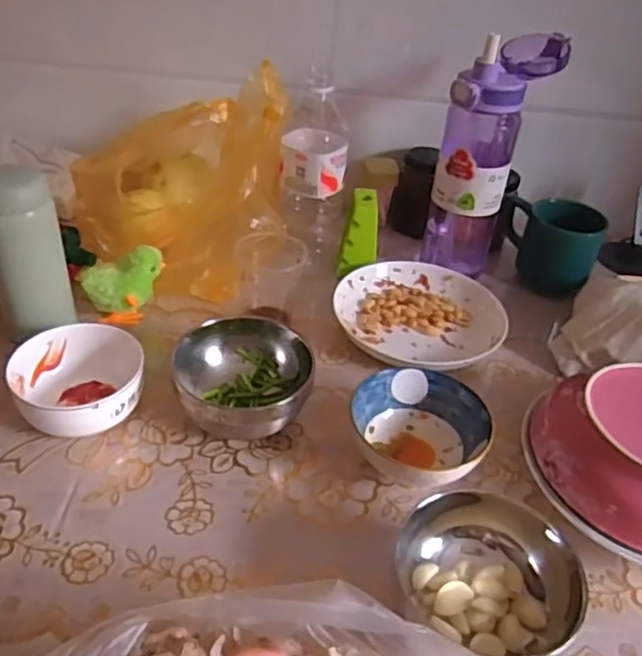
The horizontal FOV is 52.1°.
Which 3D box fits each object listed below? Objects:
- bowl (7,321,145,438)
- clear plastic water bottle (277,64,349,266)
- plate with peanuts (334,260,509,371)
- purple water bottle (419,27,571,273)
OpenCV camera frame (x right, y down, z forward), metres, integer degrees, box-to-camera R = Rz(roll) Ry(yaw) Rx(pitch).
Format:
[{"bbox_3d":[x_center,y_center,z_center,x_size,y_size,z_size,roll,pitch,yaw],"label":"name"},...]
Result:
[{"bbox_3d":[-0.204,0.048,0.555,0.103,0.053,0.112,-11,39,-22],"label":"bowl"},{"bbox_3d":[-0.009,-0.167,0.701,0.067,0.187,0.066,4,38,-2],"label":"clear plastic water bottle"},{"bbox_3d":[0.103,-0.014,0.699,0.171,0.041,0.149,6,36,0],"label":"plate with peanuts"},{"bbox_3d":[0.184,-0.185,0.727,0.093,0.238,0.126,20,40,18],"label":"purple water bottle"}]

